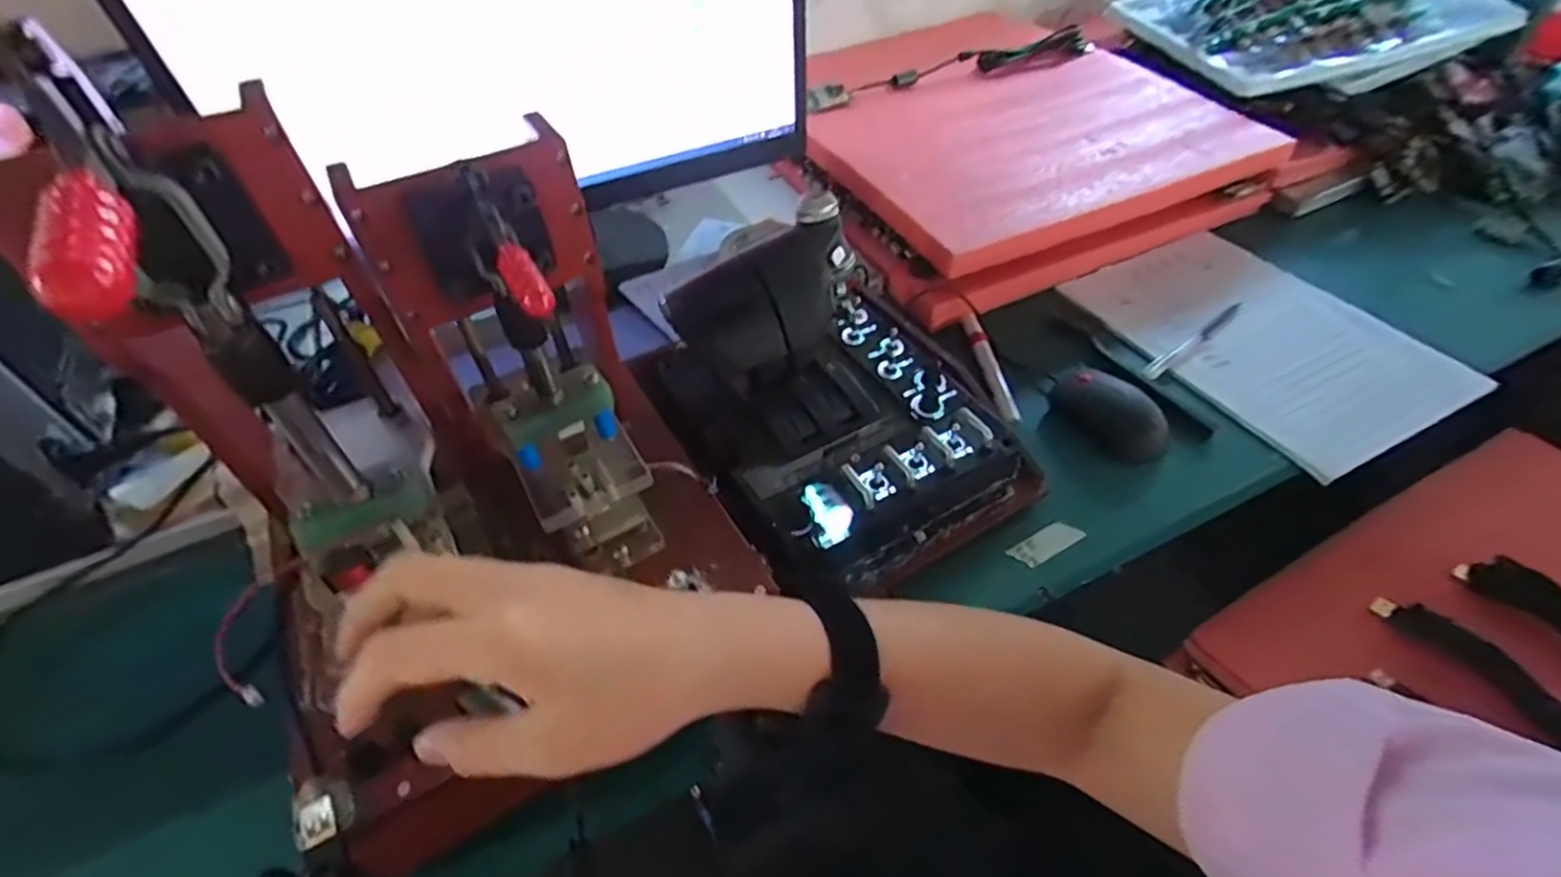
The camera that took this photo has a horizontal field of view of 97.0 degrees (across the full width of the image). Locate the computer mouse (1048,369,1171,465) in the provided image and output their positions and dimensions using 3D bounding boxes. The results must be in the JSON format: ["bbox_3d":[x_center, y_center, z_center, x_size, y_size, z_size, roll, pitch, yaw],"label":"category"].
[{"bbox_3d":[0.273,-0.023,0.568,0.055,0.030,0.092,-34,54,-25],"label":"computer mouse"}]

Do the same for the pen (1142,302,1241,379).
[{"bbox_3d":[0.376,-0.088,0.629,0.143,0.013,0.016,-30,53,-23],"label":"pen"}]

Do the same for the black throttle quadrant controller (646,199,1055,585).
[{"bbox_3d":[0.041,-0.033,0.502,0.217,0.154,0.227,-24,51,-18],"label":"black throttle quadrant controller"}]

